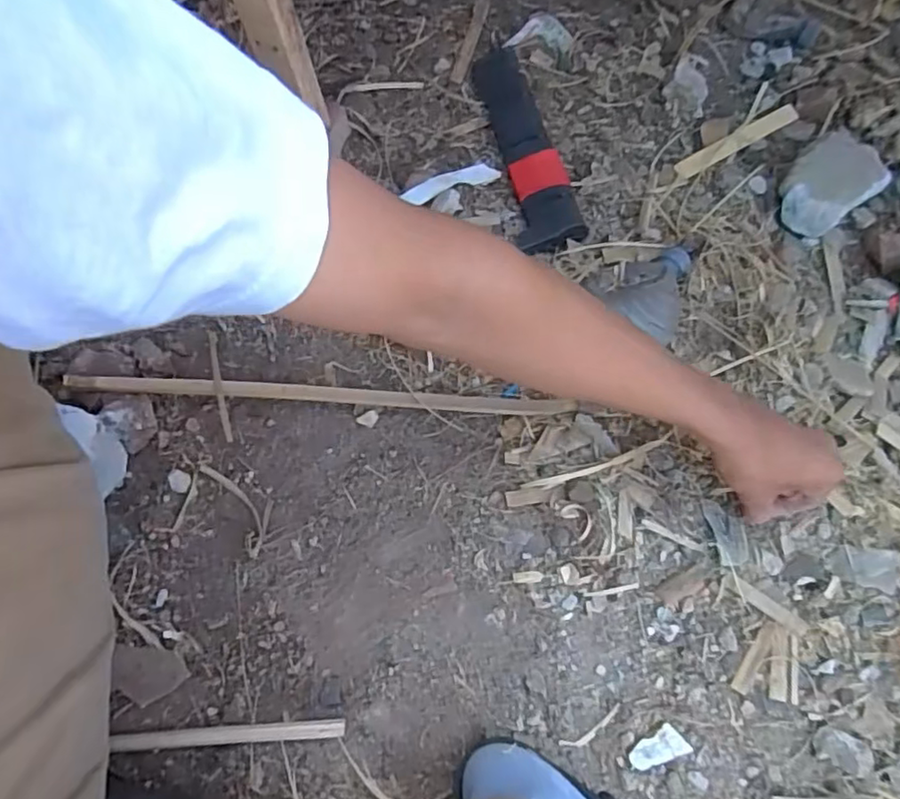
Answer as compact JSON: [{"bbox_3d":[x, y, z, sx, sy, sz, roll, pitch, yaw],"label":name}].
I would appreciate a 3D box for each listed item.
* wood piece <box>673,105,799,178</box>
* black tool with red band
[{"bbox_3d":[0.345,-0.311,0.749,0.180,0.008,0.023,-29,86,-10],"label":"wood piece"},{"bbox_3d":[0.080,-0.300,0.717,0.065,0.030,0.306,-13,68,-4],"label":"black tool with red band"}]

